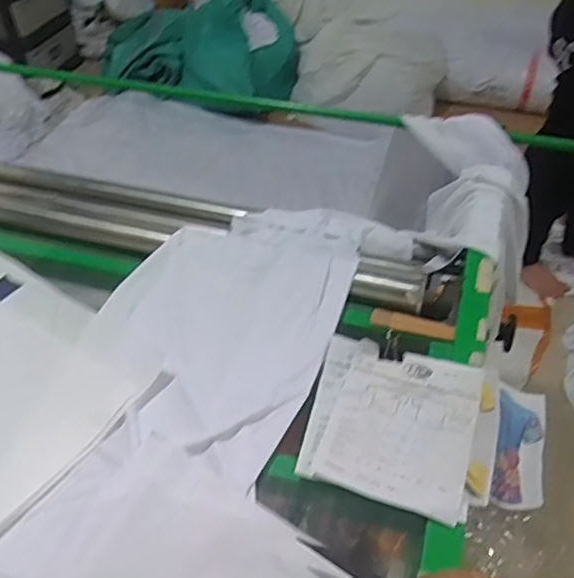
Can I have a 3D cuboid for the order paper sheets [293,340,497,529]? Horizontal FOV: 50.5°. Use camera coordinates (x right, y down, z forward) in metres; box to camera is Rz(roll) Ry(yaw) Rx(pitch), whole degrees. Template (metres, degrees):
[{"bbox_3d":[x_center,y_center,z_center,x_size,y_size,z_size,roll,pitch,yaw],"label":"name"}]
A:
[{"bbox_3d":[0.139,0.156,0.732,0.214,0.017,0.212,11,46,14],"label":"order paper sheets"}]

